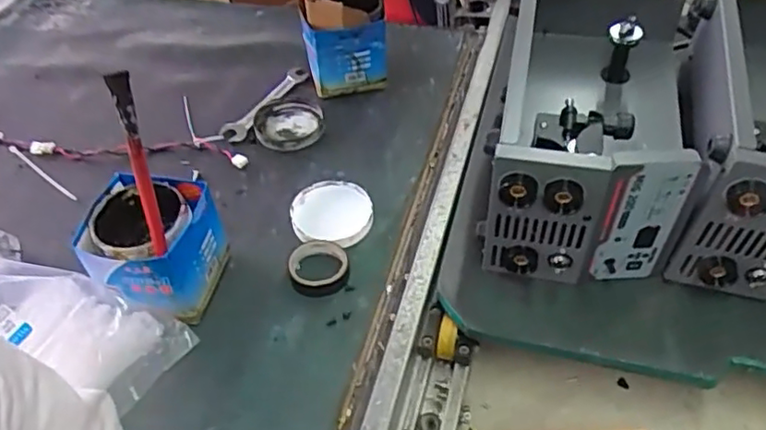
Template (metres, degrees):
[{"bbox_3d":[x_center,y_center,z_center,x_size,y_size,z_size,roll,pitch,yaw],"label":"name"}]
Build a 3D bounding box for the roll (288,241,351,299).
[{"bbox_3d":[-0.062,0.052,0.619,0.057,0.021,0.054,-2,48,2],"label":"roll"}]

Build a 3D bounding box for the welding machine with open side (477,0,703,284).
[{"bbox_3d":[0.201,-0.082,0.631,0.165,0.168,0.281,8,49,11],"label":"welding machine with open side"}]

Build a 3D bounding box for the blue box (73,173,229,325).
[{"bbox_3d":[-0.212,0.035,0.590,0.102,0.106,0.097,6,49,9],"label":"blue box"}]

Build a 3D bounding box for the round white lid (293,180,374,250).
[{"bbox_3d":[-0.054,0.000,0.671,0.082,0.020,0.088,-2,48,2],"label":"round white lid"}]

